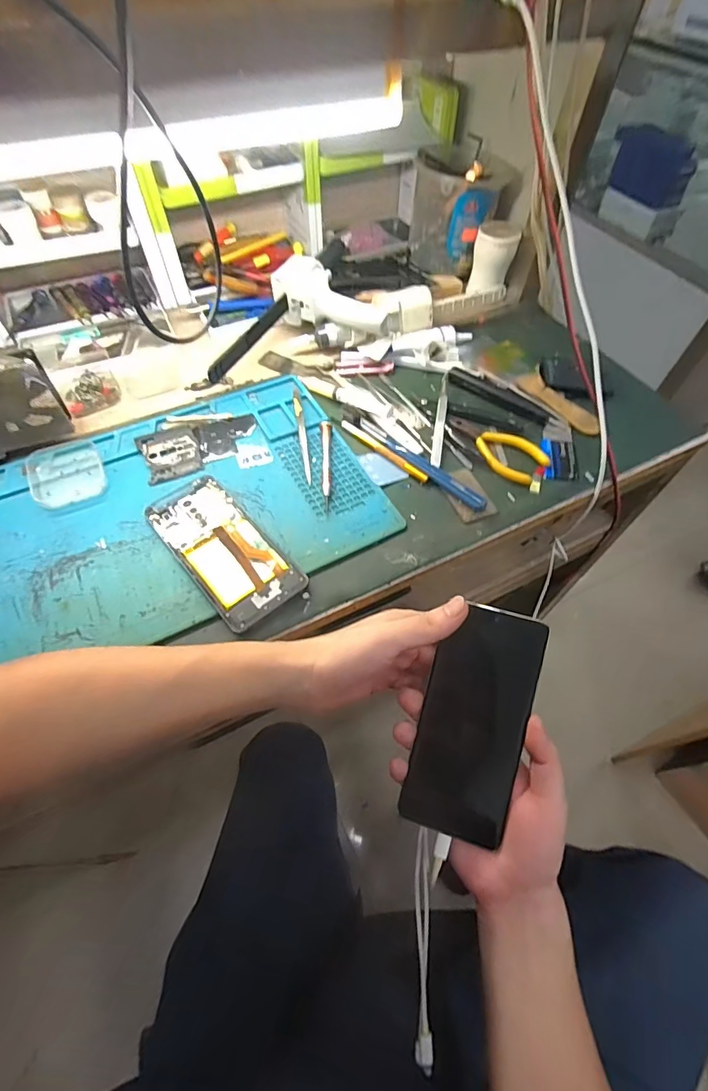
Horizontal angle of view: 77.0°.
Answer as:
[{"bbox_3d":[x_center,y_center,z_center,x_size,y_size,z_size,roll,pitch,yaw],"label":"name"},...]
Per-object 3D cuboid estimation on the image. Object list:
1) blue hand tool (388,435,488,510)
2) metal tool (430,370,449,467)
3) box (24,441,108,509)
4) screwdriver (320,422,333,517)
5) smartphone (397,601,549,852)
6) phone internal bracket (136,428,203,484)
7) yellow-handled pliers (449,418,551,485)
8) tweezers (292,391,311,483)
[{"bbox_3d":[0.078,-0.074,0.443,0.126,0.008,0.018,38,64,21],"label":"blue hand tool"},{"bbox_3d":[0.095,-0.142,0.479,0.011,0.012,0.139,10,57,5],"label":"metal tool"},{"bbox_3d":[-0.276,-0.073,0.429,0.063,0.016,0.077,-23,60,-16],"label":"box"},{"bbox_3d":[-0.027,-0.082,0.446,0.011,0.008,0.114,-1,57,-2],"label":"screwdriver"},{"bbox_3d":[0.088,0.126,0.323,0.071,0.008,0.160,18,86,11],"label":"smartphone"},{"bbox_3d":[-0.186,-0.094,0.450,0.053,0.004,0.064,-22,60,-15],"label":"phone internal bracket"},{"bbox_3d":[0.146,-0.104,0.464,0.108,0.011,0.049,37,63,21],"label":"yellow-handled pliers"},{"bbox_3d":[-0.055,-0.119,0.468,0.008,0.005,0.134,-7,57,-6],"label":"tweezers"}]

